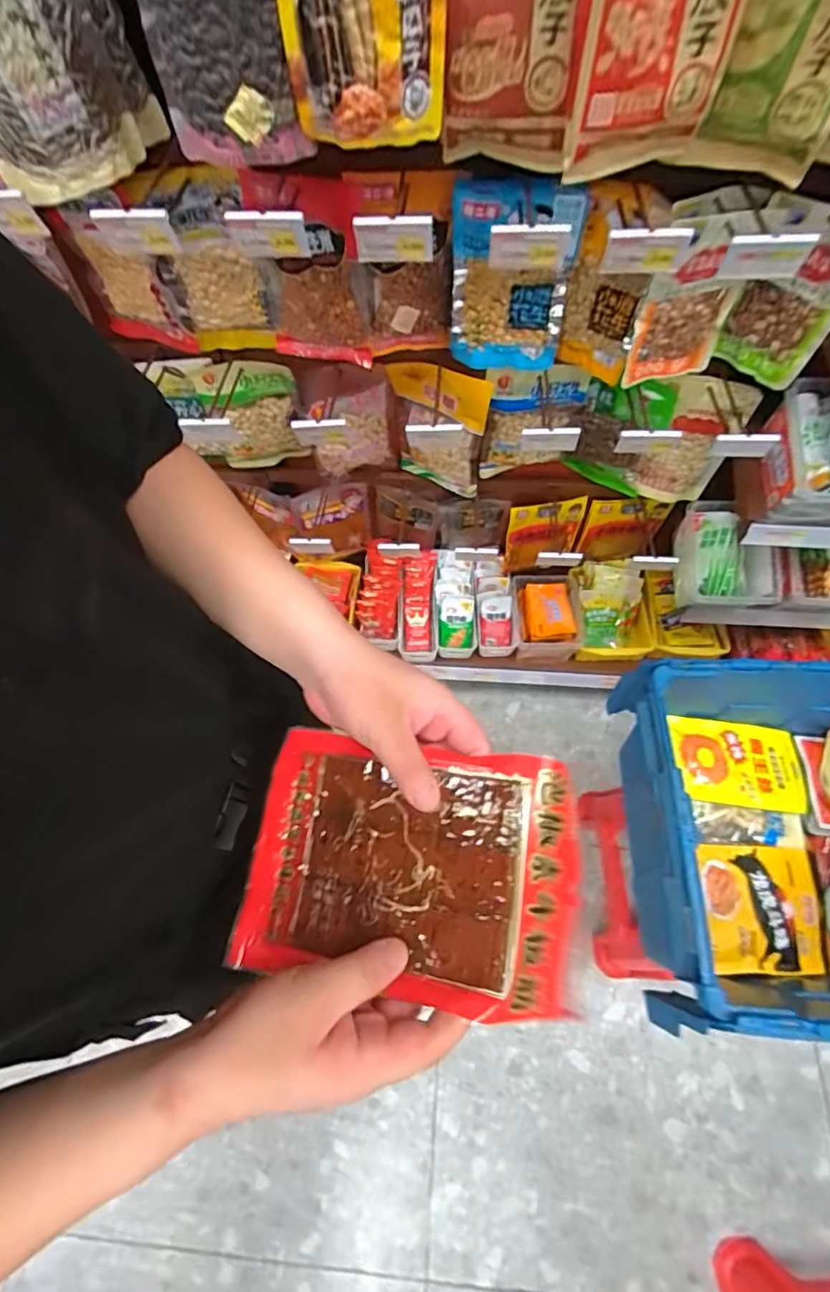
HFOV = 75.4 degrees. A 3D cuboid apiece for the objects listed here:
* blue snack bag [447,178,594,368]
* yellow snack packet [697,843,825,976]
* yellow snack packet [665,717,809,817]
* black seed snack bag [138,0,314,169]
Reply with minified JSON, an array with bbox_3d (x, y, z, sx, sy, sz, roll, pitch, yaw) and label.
[{"bbox_3d":[0.134,-0.513,0.756,0.167,0.239,0.062,4,65,5],"label":"blue snack bag"},{"bbox_3d":[0.482,0.365,0.746,0.196,0.018,0.158,10,69,-16],"label":"yellow snack packet"},{"bbox_3d":[0.488,0.180,0.825,0.227,0.029,0.132,11,64,-12],"label":"yellow snack packet"},{"bbox_3d":[-0.183,-0.549,0.462,0.126,0.213,0.026,1,58,7],"label":"black seed snack bag"}]

